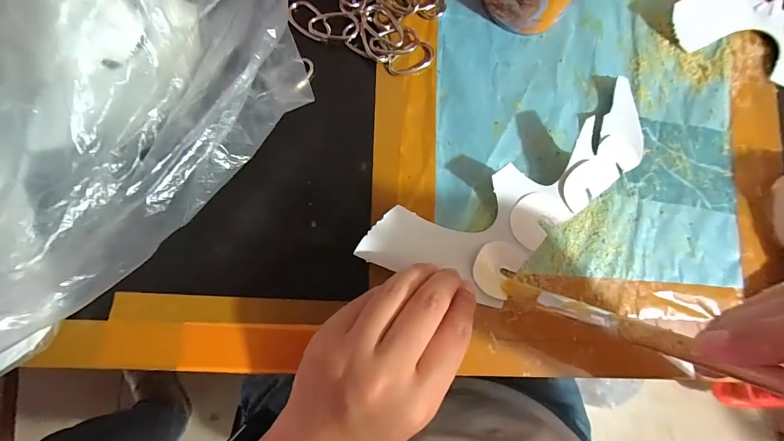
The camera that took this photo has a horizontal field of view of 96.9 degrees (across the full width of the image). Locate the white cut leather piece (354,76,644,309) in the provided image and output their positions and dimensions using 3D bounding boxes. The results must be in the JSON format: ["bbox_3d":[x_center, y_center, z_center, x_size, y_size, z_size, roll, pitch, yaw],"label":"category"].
[{"bbox_3d":[0.090,-0.008,0.225,0.213,0.020,0.078,-28,87,-7],"label":"white cut leather piece"}]

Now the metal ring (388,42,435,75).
[{"bbox_3d":[0.013,-0.111,0.241,0.034,0.005,0.017,-23,86,-6],"label":"metal ring"}]

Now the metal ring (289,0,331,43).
[{"bbox_3d":[-0.055,-0.135,0.235,0.021,0.004,0.033,-44,89,-7],"label":"metal ring"}]

